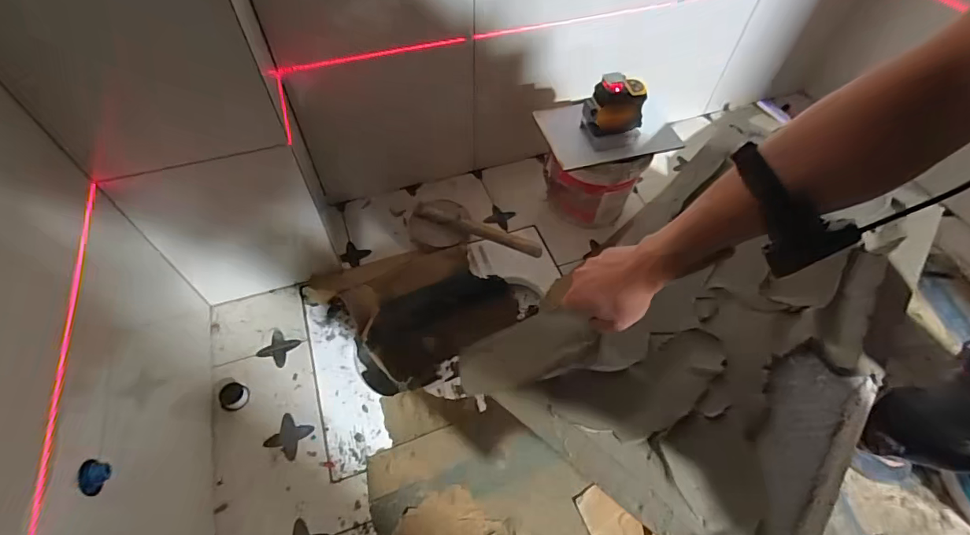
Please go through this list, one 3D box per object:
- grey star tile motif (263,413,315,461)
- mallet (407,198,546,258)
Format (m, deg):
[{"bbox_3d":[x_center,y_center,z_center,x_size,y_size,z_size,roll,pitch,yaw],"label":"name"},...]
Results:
[{"bbox_3d":[-0.390,0.336,0.905,0.068,0.004,0.069,21,58,14],"label":"grey star tile motif"},{"bbox_3d":[-0.029,-0.100,1.114,0.360,0.079,0.144,15,55,30],"label":"mallet"}]

